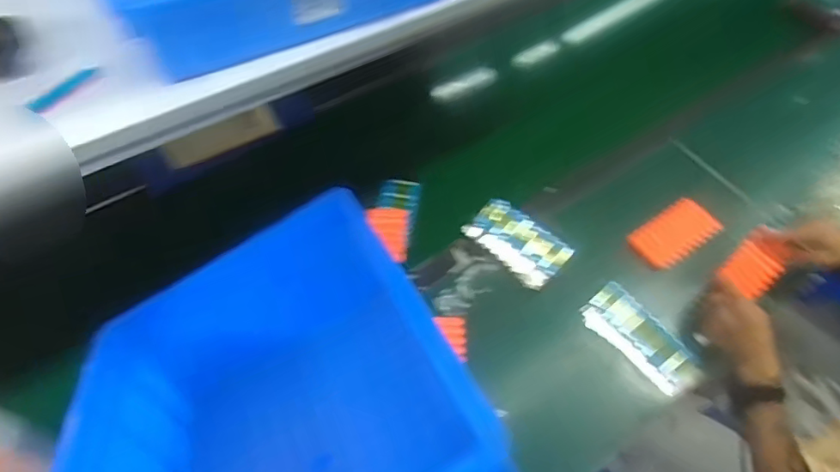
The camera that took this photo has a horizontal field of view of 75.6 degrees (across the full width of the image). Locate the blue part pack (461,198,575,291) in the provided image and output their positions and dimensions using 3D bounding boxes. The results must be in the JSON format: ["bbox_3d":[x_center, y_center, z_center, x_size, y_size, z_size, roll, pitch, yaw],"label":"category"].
[{"bbox_3d":[0.161,0.012,0.918,0.078,0.078,0.170,-37,64,-23],"label":"blue part pack"}]

